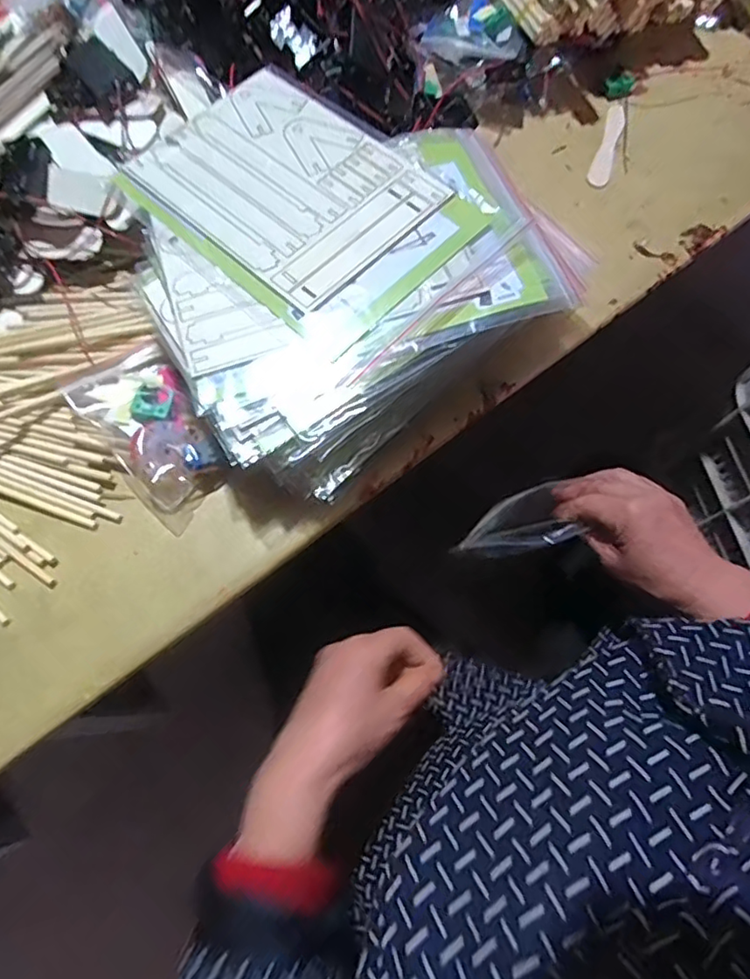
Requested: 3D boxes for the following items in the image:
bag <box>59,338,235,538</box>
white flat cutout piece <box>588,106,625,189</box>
[{"bbox_3d":[-0.145,-0.041,0.396,0.067,0.021,0.120,-37,77,-12],"label":"bag"},{"bbox_3d":[0.193,-0.285,0.491,0.016,0.005,0.087,19,73,4],"label":"white flat cutout piece"}]

